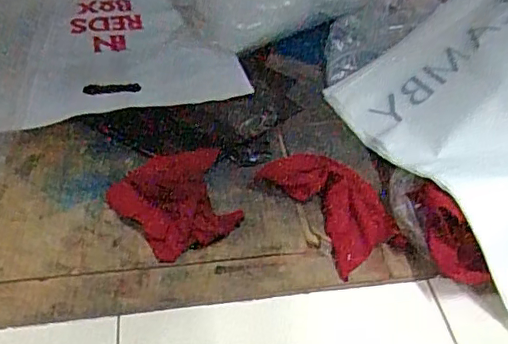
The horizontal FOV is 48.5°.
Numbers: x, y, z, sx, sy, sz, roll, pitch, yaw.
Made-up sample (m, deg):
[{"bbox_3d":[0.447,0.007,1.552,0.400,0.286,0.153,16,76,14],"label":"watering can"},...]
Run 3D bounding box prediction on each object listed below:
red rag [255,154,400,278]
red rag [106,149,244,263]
[{"bbox_3d":[0.083,0.030,0.604,0.083,0.033,0.146,-23,49,-25],"label":"red rag"},{"bbox_3d":[-0.083,0.030,0.606,0.124,0.019,0.129,-19,47,-22],"label":"red rag"}]

